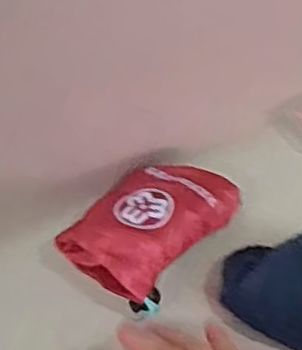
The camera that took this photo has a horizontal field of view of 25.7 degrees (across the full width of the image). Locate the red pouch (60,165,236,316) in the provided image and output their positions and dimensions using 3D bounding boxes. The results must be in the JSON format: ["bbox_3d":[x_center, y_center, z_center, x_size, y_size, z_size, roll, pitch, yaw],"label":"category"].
[{"bbox_3d":[0.003,0.032,0.482,0.081,0.035,0.120,31,58,28],"label":"red pouch"}]

